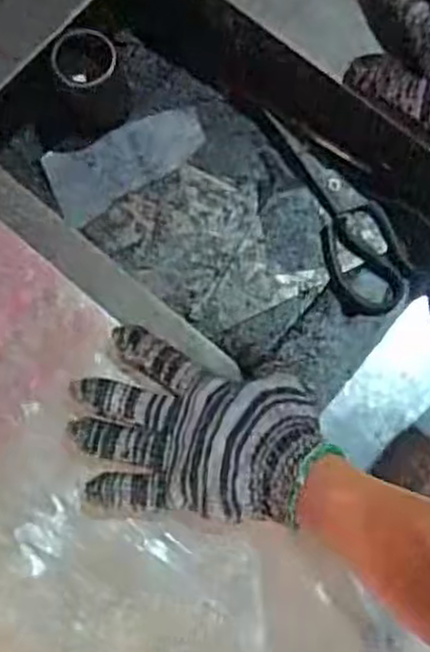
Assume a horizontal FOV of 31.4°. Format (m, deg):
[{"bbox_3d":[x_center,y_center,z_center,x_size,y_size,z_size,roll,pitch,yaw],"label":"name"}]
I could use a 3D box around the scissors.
[{"bbox_3d":[0.111,-0.114,0.702,0.074,0.011,0.220,-23,77,-6],"label":"scissors"}]

